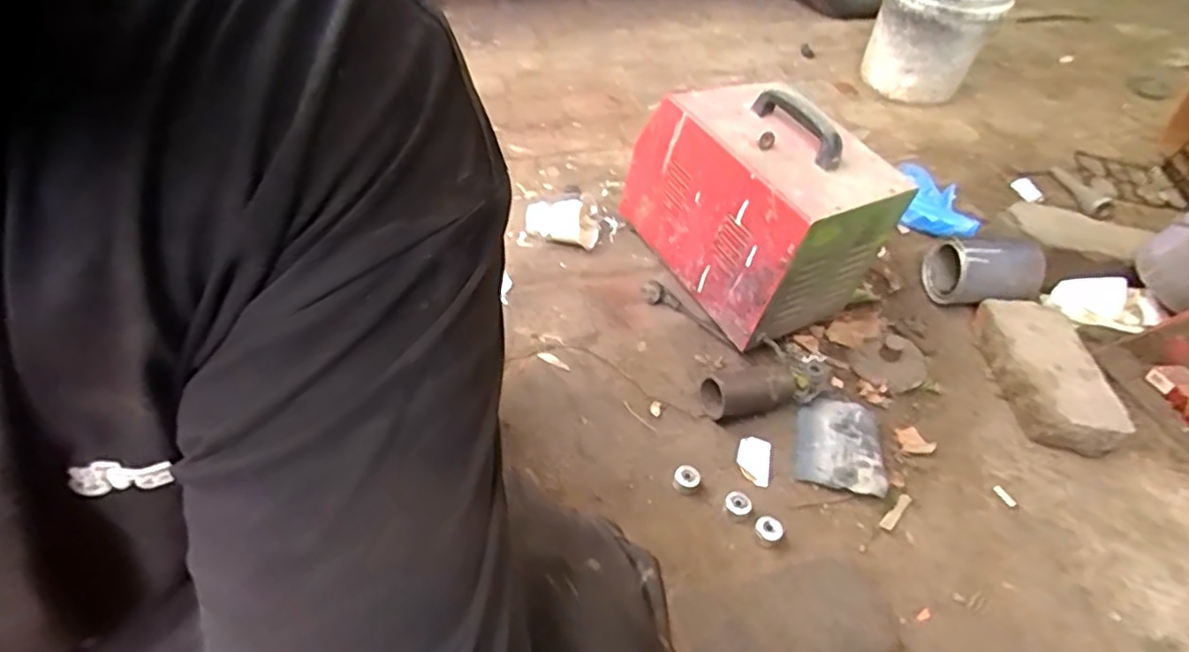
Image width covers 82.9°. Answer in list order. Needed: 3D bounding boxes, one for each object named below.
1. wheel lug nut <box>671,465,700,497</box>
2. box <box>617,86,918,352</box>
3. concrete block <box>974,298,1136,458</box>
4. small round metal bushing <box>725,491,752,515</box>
[{"bbox_3d":[0.111,0.186,0.817,0.031,0.016,0.034,3,46,-3],"label":"wheel lug nut"},{"bbox_3d":[0.234,-0.185,0.994,0.207,0.284,0.338,-22,52,-25],"label":"box"},{"bbox_3d":[0.639,0.065,0.952,0.137,0.069,0.252,-2,46,-7],"label":"concrete block"},{"bbox_3d":[0.170,0.211,0.799,0.030,0.022,0.023,27,49,19],"label":"small round metal bushing"}]

